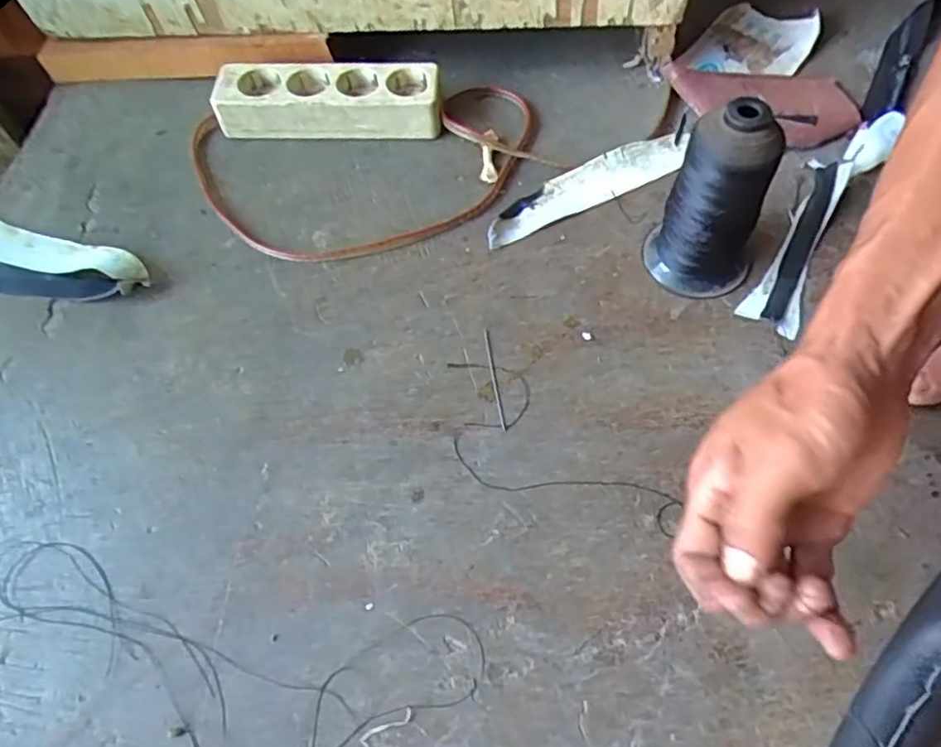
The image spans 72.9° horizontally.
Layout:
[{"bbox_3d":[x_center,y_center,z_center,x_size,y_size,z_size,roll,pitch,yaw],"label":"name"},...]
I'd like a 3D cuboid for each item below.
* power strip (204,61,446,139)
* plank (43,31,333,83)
[{"bbox_3d":[-0.127,-0.250,0.582,0.198,0.048,0.056,0,61,3],"label":"power strip"},{"bbox_3d":[-0.279,-0.304,0.619,0.292,0.045,0.026,3,61,5],"label":"plank"}]

